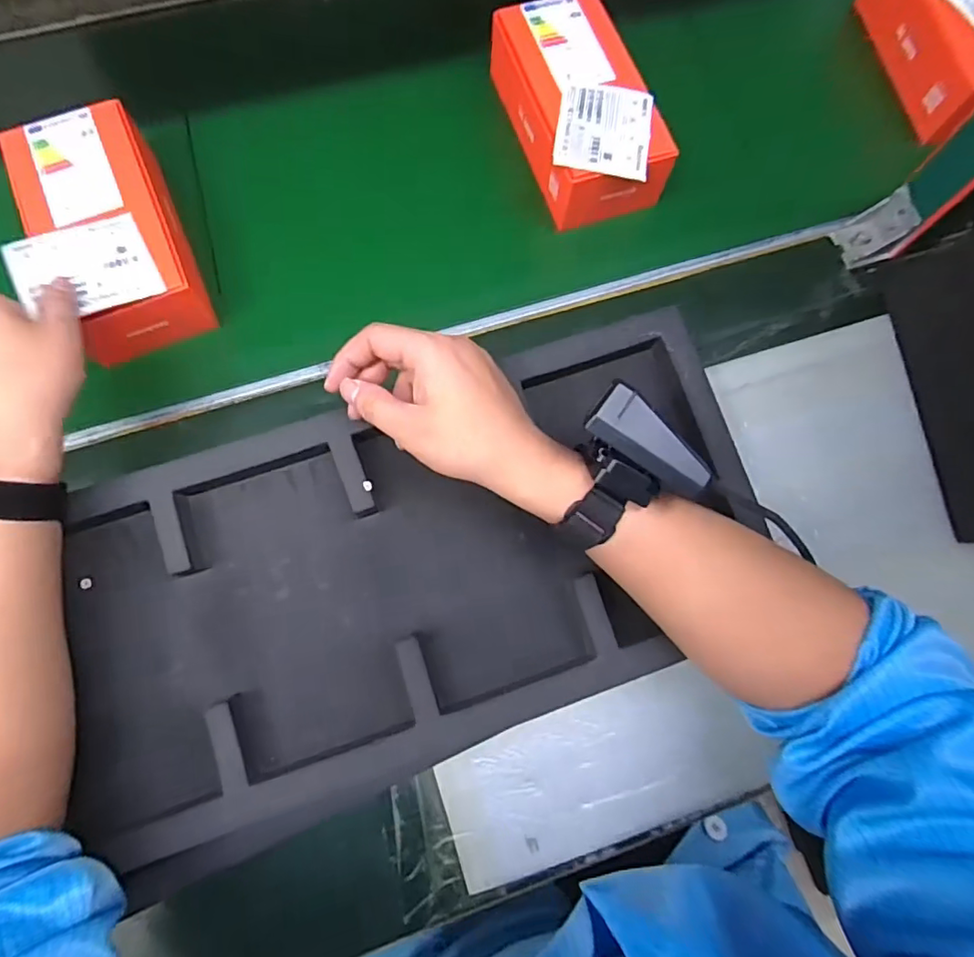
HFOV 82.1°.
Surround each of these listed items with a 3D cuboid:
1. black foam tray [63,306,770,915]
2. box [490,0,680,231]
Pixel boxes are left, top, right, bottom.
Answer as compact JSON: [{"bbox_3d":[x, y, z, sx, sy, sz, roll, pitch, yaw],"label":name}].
[{"bbox_3d":[-0.042,0.061,0.359,0.435,0.049,0.226,-19,76,-7],"label":"black foam tray"},{"bbox_3d":[0.078,-0.315,0.485,0.100,0.065,0.189,-15,75,-6],"label":"box"}]

